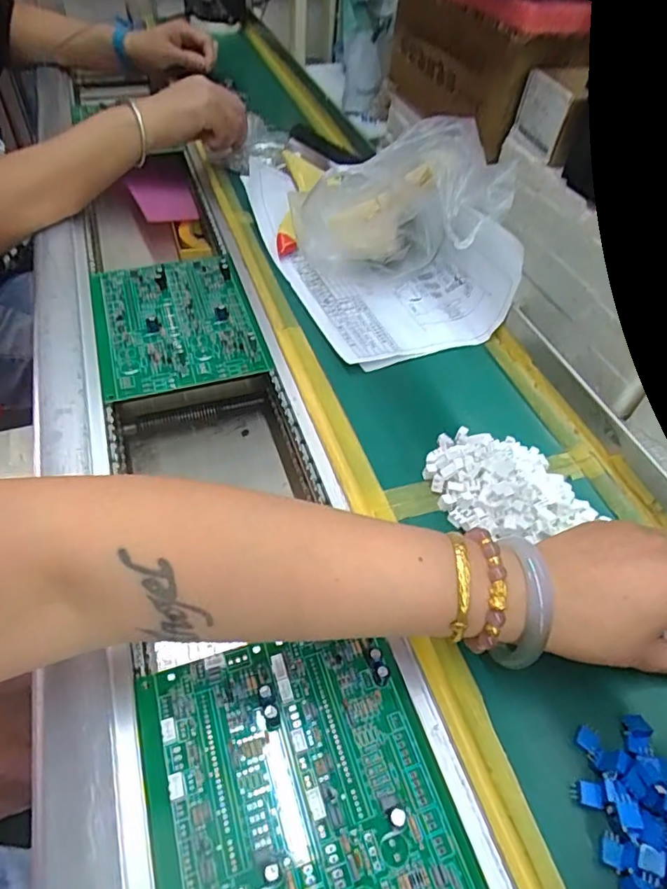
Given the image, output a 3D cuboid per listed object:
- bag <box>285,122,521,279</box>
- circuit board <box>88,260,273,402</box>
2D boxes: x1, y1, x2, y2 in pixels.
[{"bbox_3d":[0.058,-0.195,0.465,0.180,0.130,0.071,-3,50,-6],"label":"bag"},{"bbox_3d":[-0.143,-0.111,0.486,0.133,0.016,0.163,-13,52,-14],"label":"circuit board"}]

